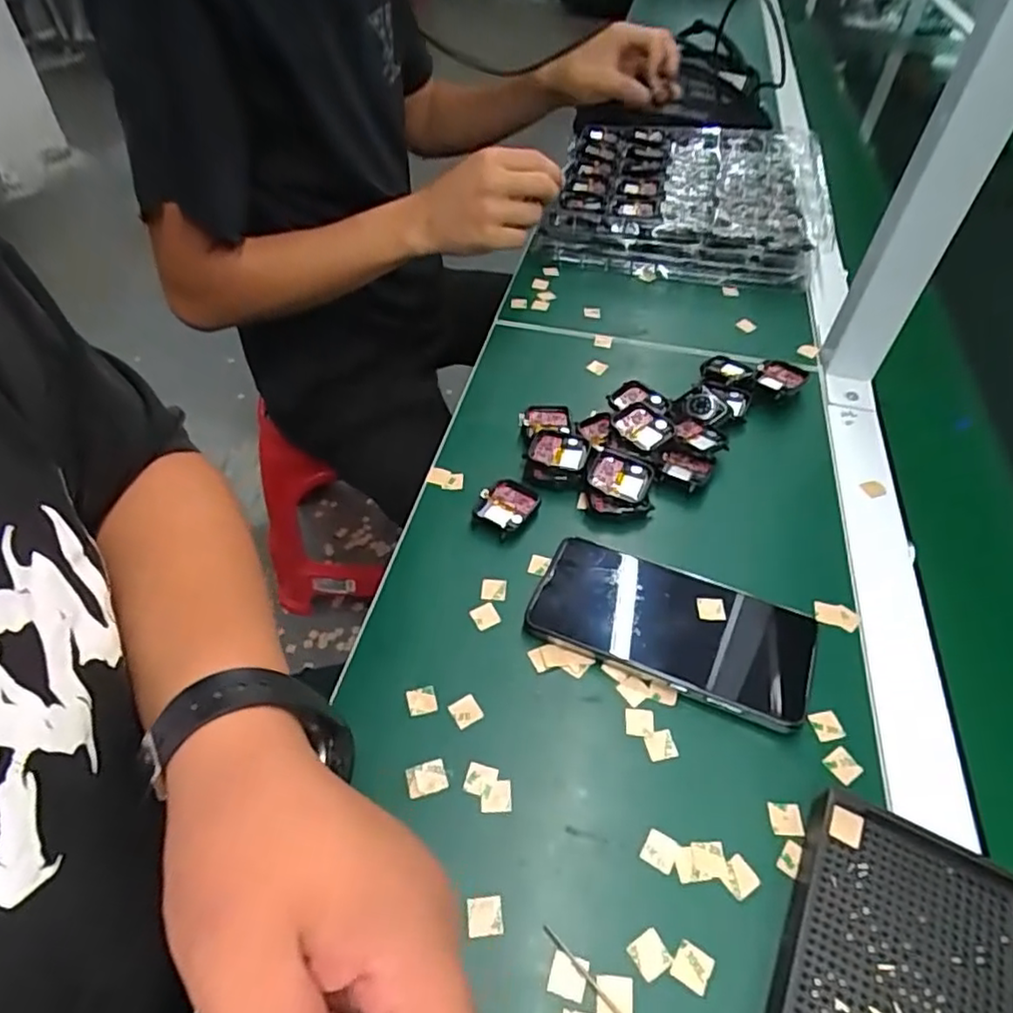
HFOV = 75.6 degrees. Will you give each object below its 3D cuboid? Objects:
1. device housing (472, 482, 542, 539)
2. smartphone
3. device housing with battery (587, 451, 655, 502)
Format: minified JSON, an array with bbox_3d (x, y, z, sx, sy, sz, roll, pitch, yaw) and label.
[{"bbox_3d":[0.001,-0.001,0.460,0.037,0.011,0.044,32,56,24],"label":"device housing"},{"bbox_3d":[0.098,0.071,0.393,0.160,0.014,0.076,20,51,15],"label":"smartphone"},{"bbox_3d":[0.081,-0.021,0.468,0.043,0.012,0.037,22,52,17],"label":"device housing with battery"}]

